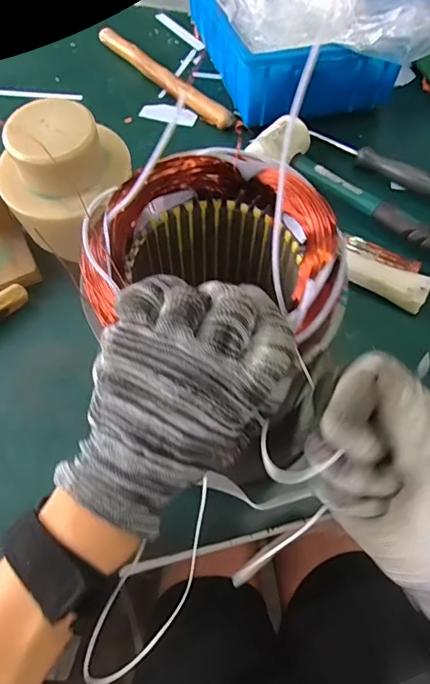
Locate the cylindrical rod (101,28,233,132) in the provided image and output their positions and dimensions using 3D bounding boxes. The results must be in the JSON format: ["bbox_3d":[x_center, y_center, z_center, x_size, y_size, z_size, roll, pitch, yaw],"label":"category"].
[{"bbox_3d":[-0.068,-0.336,0.584,0.024,0.020,0.254,-39,68,-19],"label":"cylindrical rod"}]

